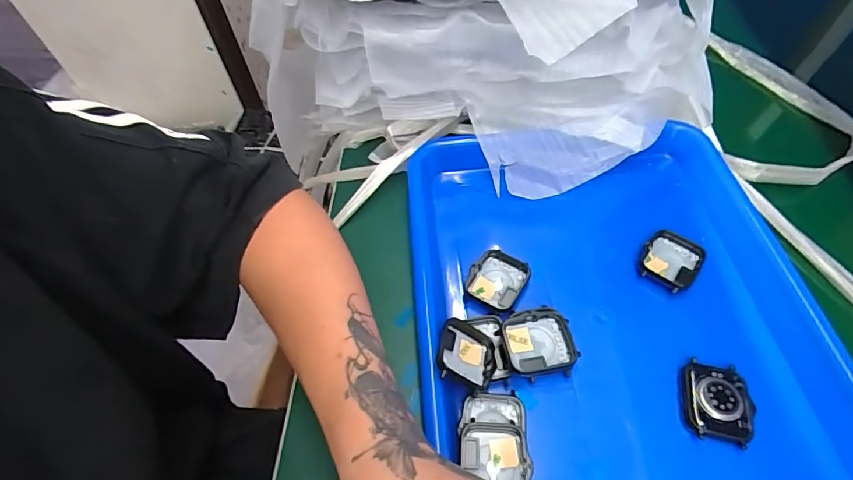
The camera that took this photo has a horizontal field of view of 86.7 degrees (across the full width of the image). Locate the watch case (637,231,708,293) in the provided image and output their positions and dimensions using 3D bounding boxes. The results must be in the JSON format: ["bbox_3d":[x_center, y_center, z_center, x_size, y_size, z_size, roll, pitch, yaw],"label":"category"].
[{"bbox_3d":[0.176,0.015,0.328,0.037,0.009,0.044,32,62,24],"label":"watch case"}]

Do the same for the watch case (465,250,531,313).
[{"bbox_3d":[0.051,0.029,0.326,0.038,0.008,0.046,26,59,20],"label":"watch case"}]

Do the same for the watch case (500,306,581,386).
[{"bbox_3d":[0.072,0.068,0.292,0.044,0.017,0.041,-8,54,-3],"label":"watch case"}]

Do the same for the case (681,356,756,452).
[{"bbox_3d":[0.175,0.097,0.272,0.037,0.014,0.044,13,56,12],"label":"case"}]

